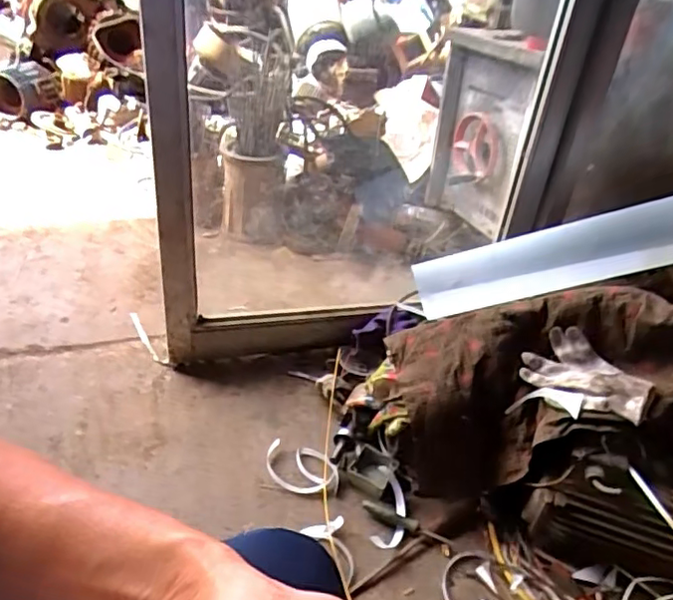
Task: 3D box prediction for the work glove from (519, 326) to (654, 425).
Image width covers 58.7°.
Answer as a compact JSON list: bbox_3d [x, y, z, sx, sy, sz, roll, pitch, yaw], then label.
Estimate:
[{"bbox_3d":[0.393,0.117,0.964,0.114,0.057,0.204,-36,44,-20],"label":"work glove"}]

